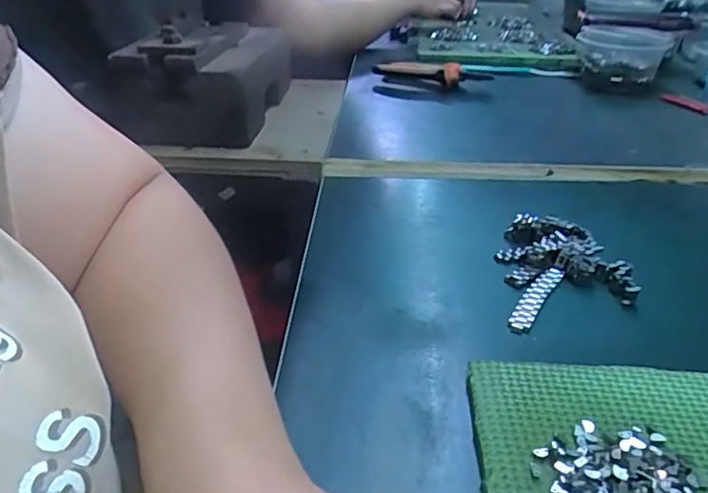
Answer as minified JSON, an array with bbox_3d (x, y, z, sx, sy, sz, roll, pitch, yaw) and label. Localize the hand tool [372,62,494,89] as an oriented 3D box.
[{"bbox_3d":[0.100,-0.226,0.764,0.153,0.022,0.045,19,36,29],"label":"hand tool"}]

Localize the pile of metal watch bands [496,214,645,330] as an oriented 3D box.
[{"bbox_3d":[0.135,0.012,0.373,0.078,0.012,0.111,3,31,5],"label":"pile of metal watch bands"}]

